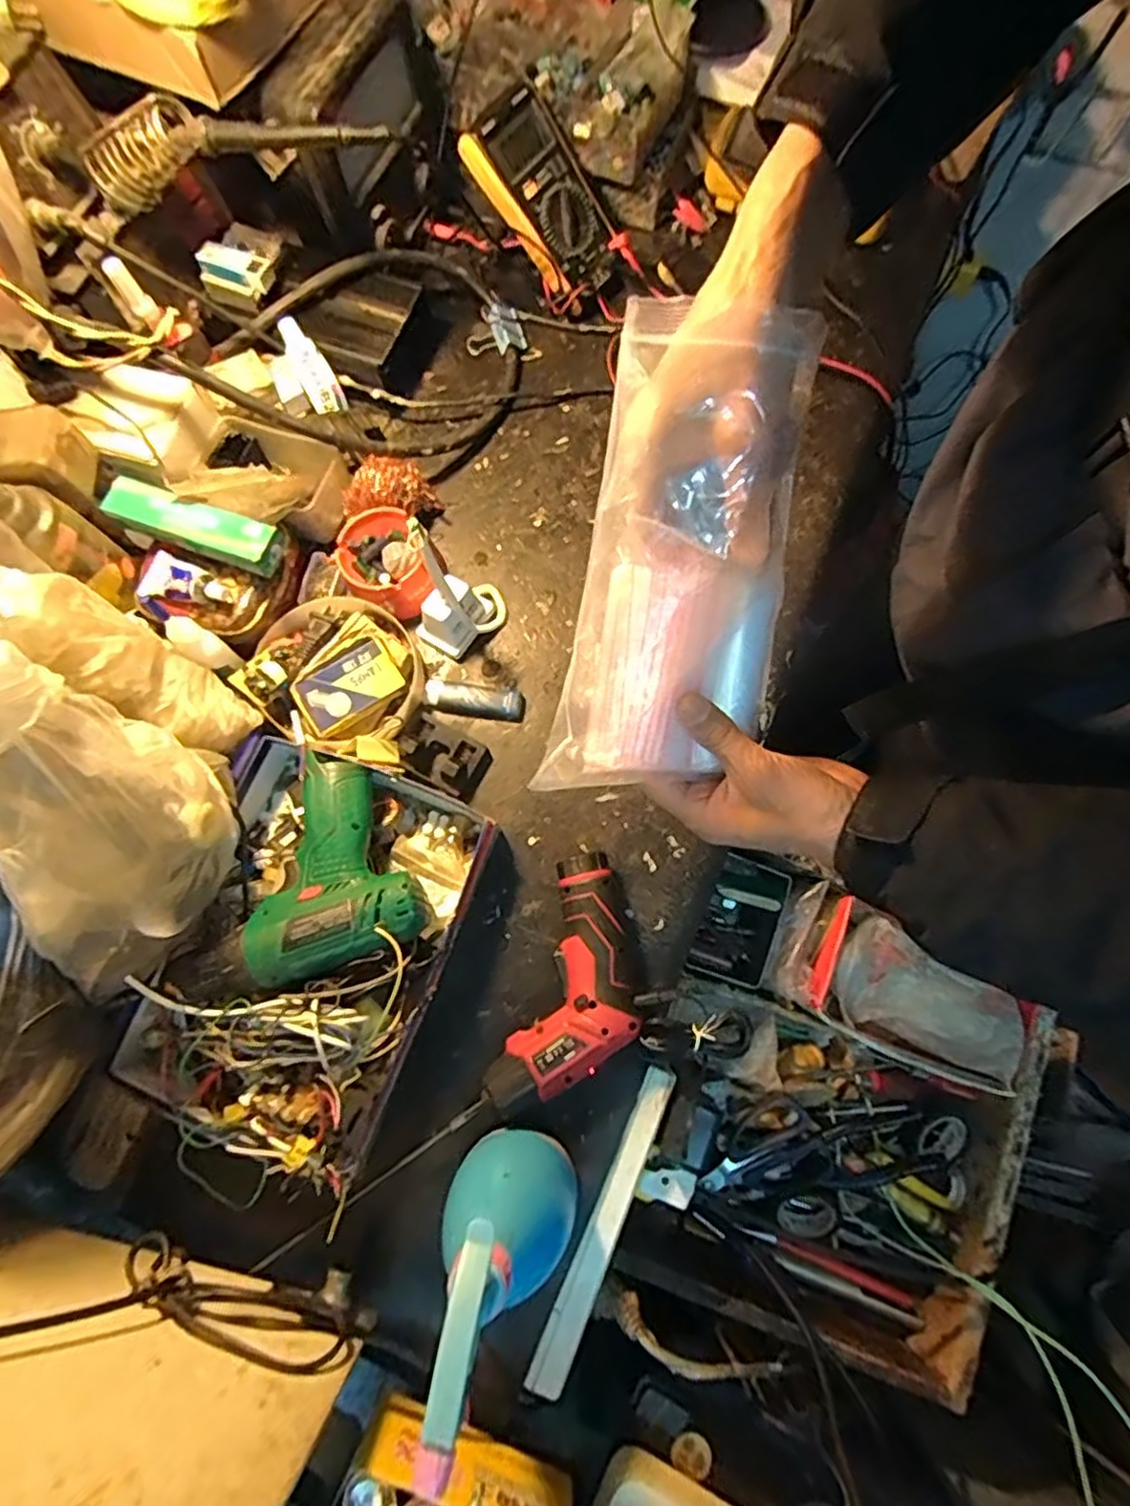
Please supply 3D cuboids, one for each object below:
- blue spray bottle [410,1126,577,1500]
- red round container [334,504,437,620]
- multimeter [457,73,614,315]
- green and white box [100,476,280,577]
[{"bbox_3d":[-0.041,0.279,0.386,0.080,0.210,0.064,-36,77,-8],"label":"blue spray bottle"},{"bbox_3d":[-0.157,-0.164,0.596,0.076,0.044,0.096,-19,76,-4],"label":"red round container"},{"bbox_3d":[-0.016,-0.518,0.636,0.098,0.027,0.165,-47,118,-11],"label":"multimeter"},{"bbox_3d":[-0.299,-0.187,0.540,0.145,0.026,0.039,20,76,6],"label":"green and white box"}]

